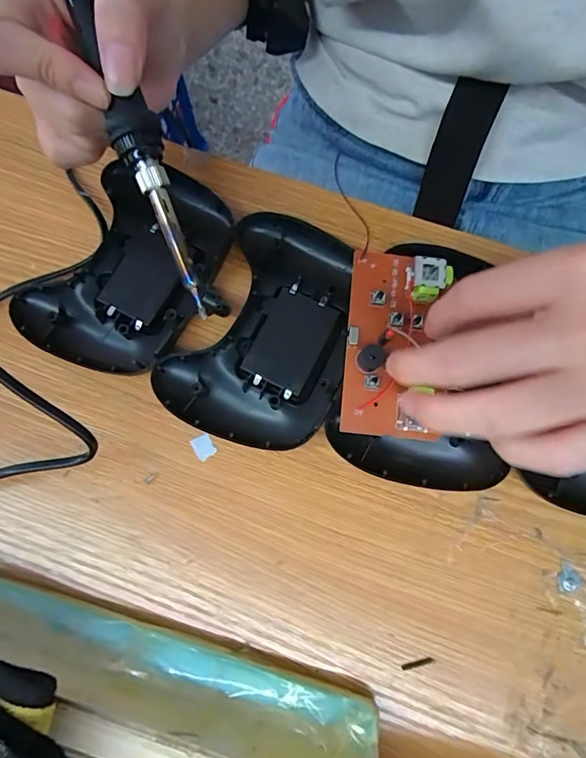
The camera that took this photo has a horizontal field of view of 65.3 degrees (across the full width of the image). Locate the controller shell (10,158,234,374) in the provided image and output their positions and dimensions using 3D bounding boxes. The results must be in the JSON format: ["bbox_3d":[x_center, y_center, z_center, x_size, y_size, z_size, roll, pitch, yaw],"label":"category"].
[{"bbox_3d":[-0.090,-0.060,0.258,0.087,0.026,0.115,25,78,8],"label":"controller shell"}]

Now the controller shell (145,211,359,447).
[{"bbox_3d":[-0.013,-0.027,0.249,0.086,0.023,0.122,19,77,7],"label":"controller shell"}]

